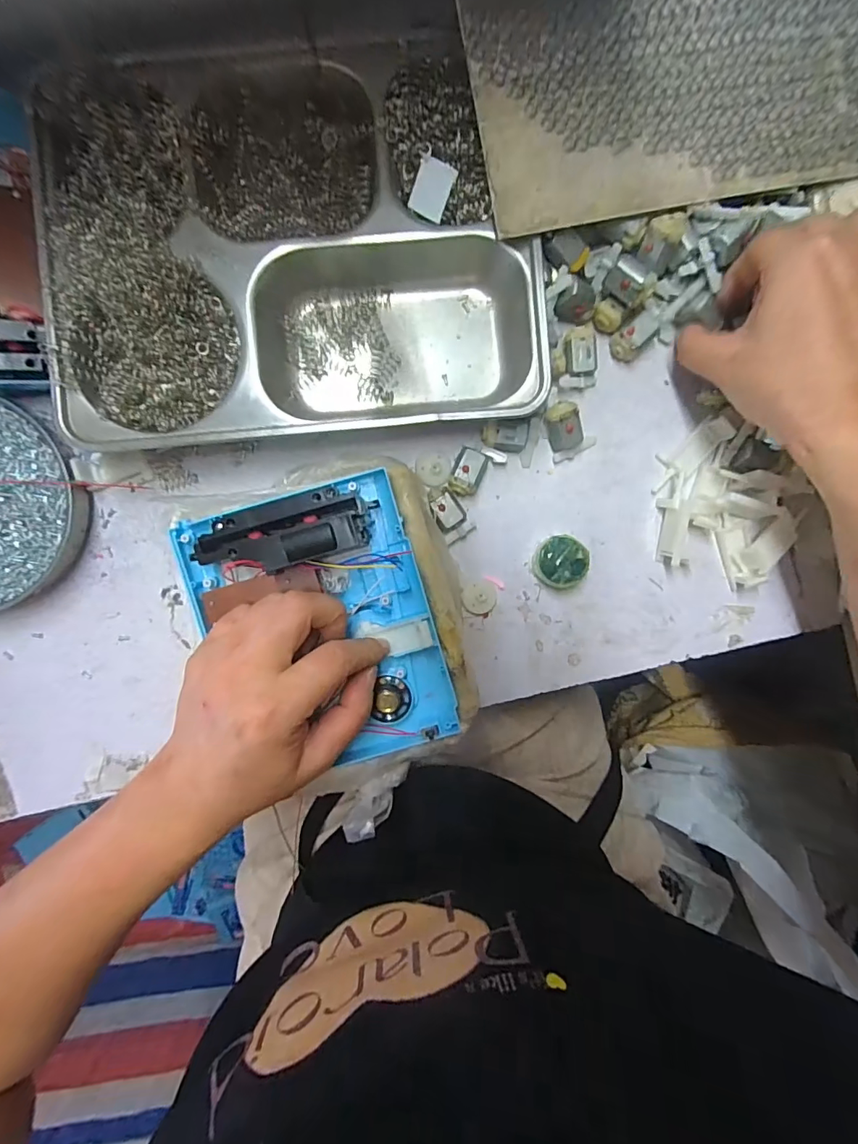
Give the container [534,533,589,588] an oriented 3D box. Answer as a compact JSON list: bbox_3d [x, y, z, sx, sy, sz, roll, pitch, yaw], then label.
[{"bbox_3d":[0.085,-0.007,0.313,0.035,0.018,0.033,0,95,-1],"label":"container"}]

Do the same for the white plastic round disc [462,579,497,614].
[{"bbox_3d":[0.034,0.016,0.319,0.023,0.007,0.022,0,95,-1],"label":"white plastic round disc"}]

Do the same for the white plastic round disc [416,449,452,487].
[{"bbox_3d":[0.003,-0.067,0.311,0.022,0.004,0.023,0,95,-1],"label":"white plastic round disc"}]

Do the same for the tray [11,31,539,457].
[{"bbox_3d":[-0.078,-0.187,0.278,0.272,0.036,0.211,-5,95,0],"label":"tray"}]

